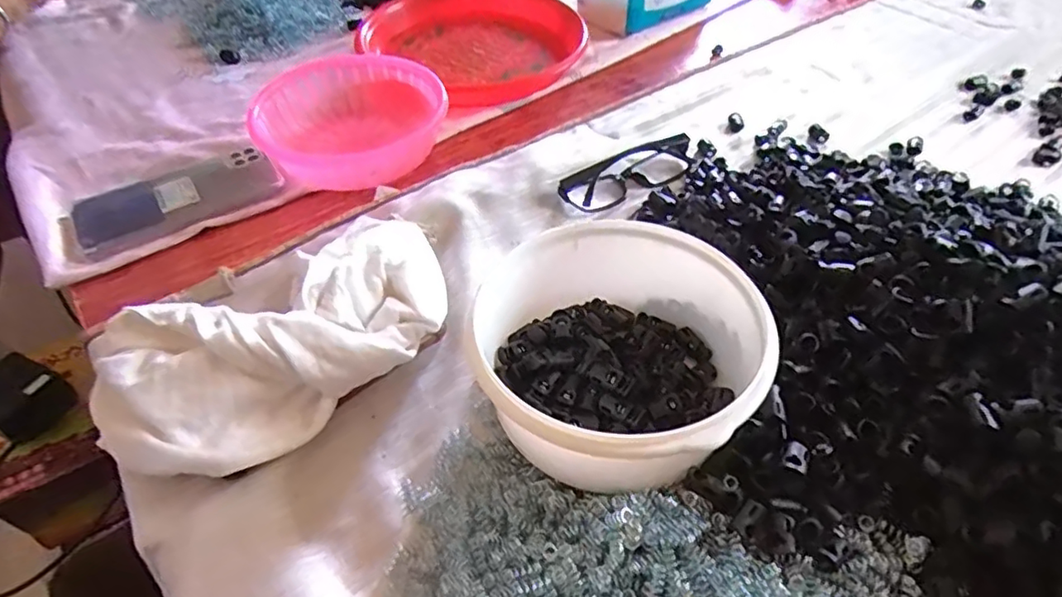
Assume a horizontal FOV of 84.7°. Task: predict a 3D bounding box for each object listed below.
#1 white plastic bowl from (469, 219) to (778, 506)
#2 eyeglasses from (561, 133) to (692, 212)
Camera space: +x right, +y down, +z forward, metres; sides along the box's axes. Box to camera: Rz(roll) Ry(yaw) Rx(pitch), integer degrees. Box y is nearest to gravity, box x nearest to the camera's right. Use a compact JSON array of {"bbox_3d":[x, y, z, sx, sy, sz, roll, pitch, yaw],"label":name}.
[{"bbox_3d":[0.051,0.036,0.345,0.148,0.090,0.155,-1,48,1],"label":"white plastic bowl"},{"bbox_3d":[0.091,-0.114,0.514,0.139,0.025,0.040,-26,53,-20],"label":"eyeglasses"}]

